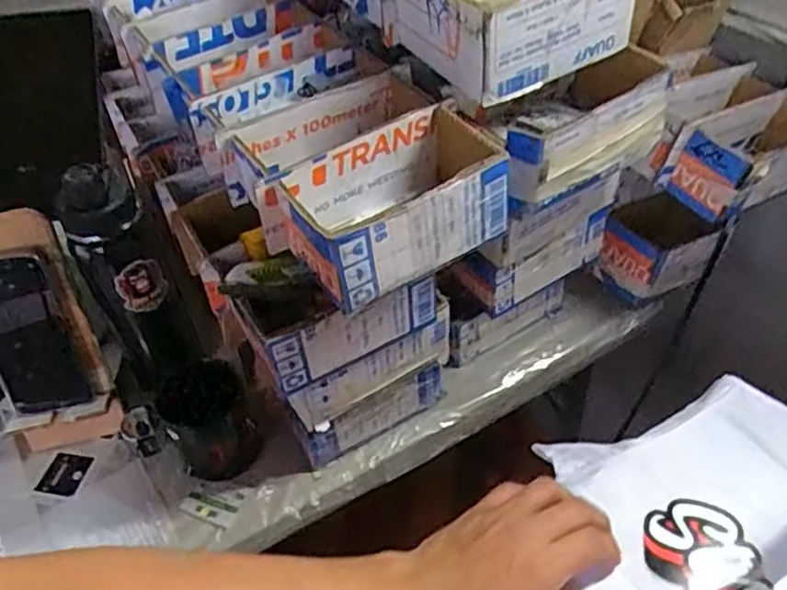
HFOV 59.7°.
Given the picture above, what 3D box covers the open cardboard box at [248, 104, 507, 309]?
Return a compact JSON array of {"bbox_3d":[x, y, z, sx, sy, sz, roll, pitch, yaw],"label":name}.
[{"bbox_3d":[0.003,-0.071,0.533,0.187,0.072,0.100,-28,50,-21],"label":"open cardboard box"}]

